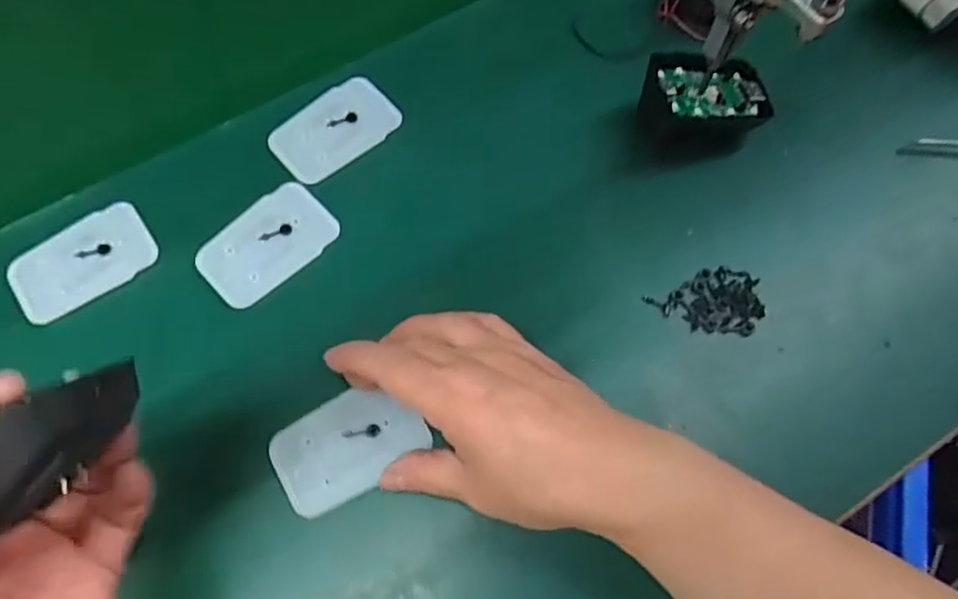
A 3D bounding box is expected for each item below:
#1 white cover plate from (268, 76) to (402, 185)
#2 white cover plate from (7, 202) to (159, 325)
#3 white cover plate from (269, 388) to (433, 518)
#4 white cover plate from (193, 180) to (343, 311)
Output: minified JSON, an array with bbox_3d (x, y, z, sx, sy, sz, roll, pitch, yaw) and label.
[{"bbox_3d":[-0.081,-0.096,0.379,0.069,0.005,0.044,-42,76,-17],"label":"white cover plate"},{"bbox_3d":[-0.209,-0.020,0.351,0.071,0.004,0.044,-32,73,-14],"label":"white cover plate"},{"bbox_3d":[-0.062,0.068,0.317,0.068,0.006,0.046,-30,72,-13],"label":"white cover plate"},{"bbox_3d":[-0.112,-0.030,0.353,0.044,0.004,0.071,42,72,13],"label":"white cover plate"}]

